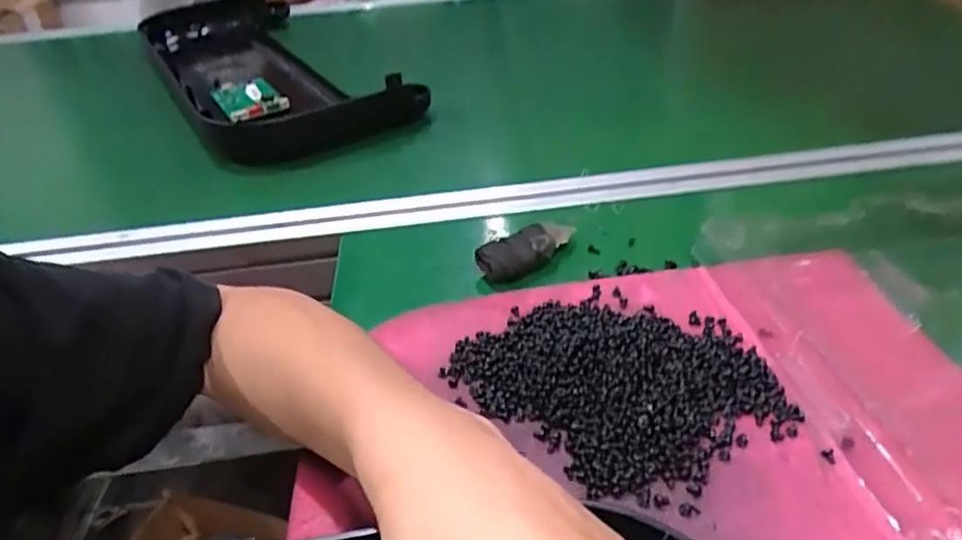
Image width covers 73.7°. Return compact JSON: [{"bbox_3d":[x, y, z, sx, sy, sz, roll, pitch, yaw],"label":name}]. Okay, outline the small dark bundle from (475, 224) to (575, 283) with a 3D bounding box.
[{"bbox_3d":[0.031,-0.014,0.427,0.069,0.022,0.028,-26,43,-25],"label":"small dark bundle"}]

